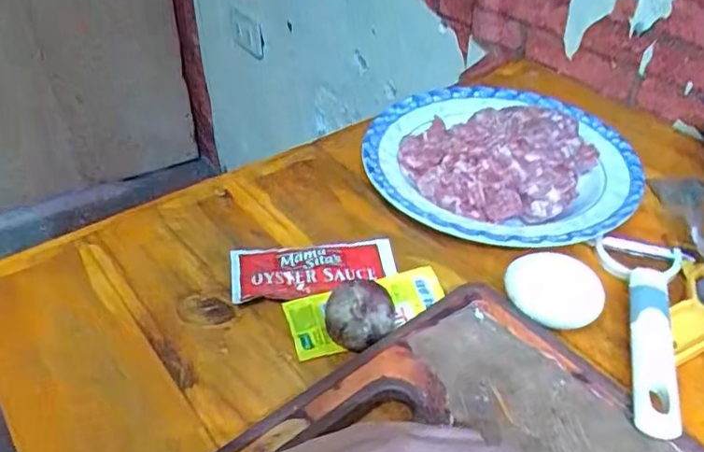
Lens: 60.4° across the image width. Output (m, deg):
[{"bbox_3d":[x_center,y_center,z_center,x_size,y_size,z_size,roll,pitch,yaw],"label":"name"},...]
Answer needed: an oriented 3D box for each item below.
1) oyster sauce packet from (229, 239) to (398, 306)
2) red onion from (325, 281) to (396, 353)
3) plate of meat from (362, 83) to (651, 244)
[{"bbox_3d":[-0.026,0.029,0.420,0.114,0.010,0.058,-3,43,-5],"label":"oyster sauce packet"},{"bbox_3d":[0.005,0.055,0.366,0.040,0.031,0.034,3,40,2],"label":"red onion"},{"bbox_3d":[0.120,-0.062,0.489,0.205,0.049,0.206,7,43,6],"label":"plate of meat"}]

